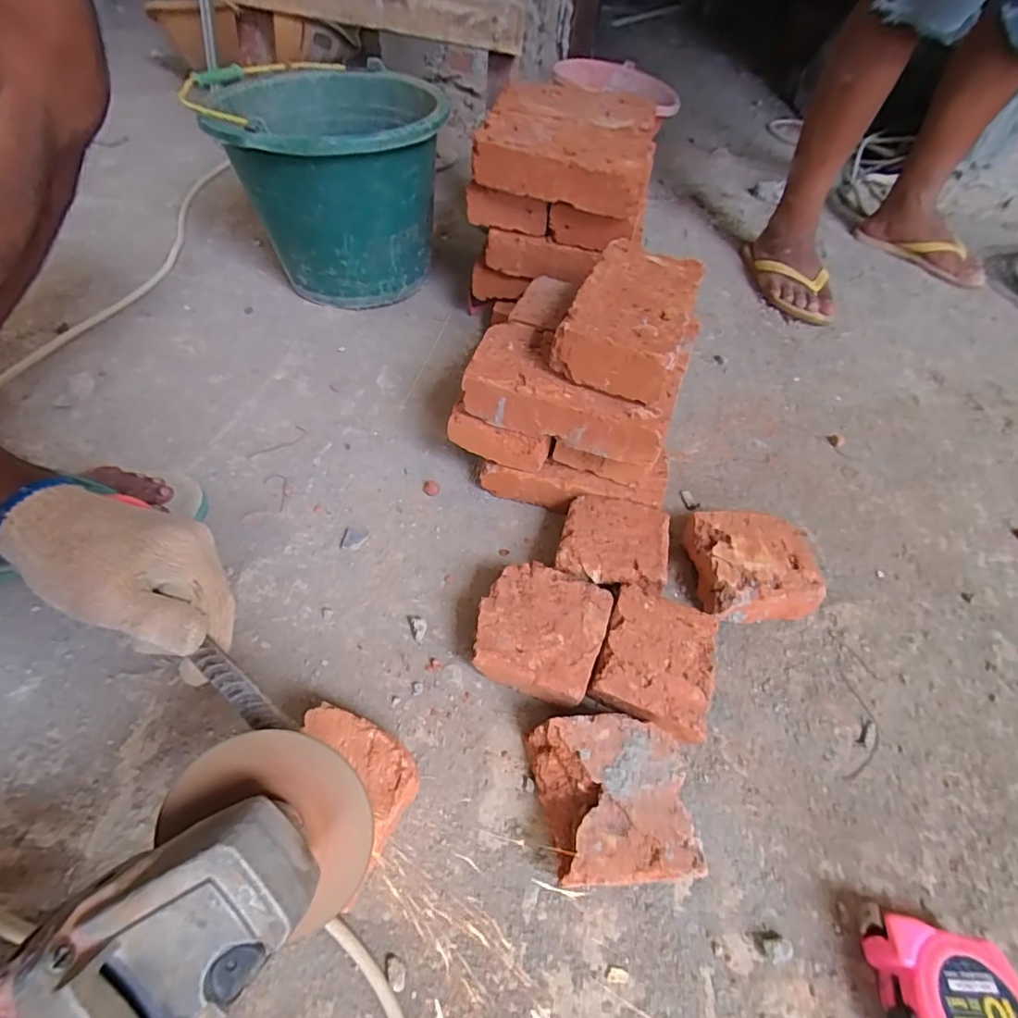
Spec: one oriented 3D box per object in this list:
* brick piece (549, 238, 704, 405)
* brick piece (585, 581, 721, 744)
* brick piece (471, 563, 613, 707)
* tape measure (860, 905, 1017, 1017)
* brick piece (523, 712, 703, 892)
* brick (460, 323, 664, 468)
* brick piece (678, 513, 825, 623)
[{"bbox_3d":[0.123,-0.186,0.510,0.111,0.054,0.181,21,53,11],"label":"brick piece"},{"bbox_3d":[0.126,0.138,0.460,0.095,0.058,0.109,20,54,10],"label":"brick piece"},{"bbox_3d":[0.027,0.112,0.470,0.106,0.055,0.109,20,54,11],"label":"brick piece"},{"bbox_3d":[0.281,0.319,0.332,0.094,0.042,0.087,17,54,8],"label":"tape measure"},{"bbox_3d":[0.074,0.217,0.393,0.108,0.054,0.109,-2,54,-6],"label":"brick piece"},{"bbox_3d":[0.059,-0.115,0.519,0.196,0.052,0.097,20,53,10],"label":"brick"},{"bbox_3d":[0.239,0.060,0.527,0.108,0.059,0.102,3,52,-3],"label":"brick piece"}]

